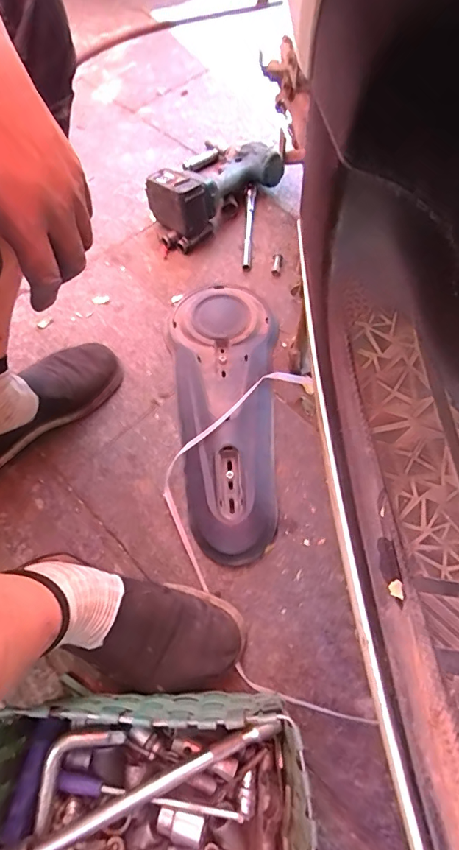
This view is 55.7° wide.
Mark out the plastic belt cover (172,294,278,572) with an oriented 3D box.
[{"bbox_3d":[0.001,-0.029,0.616,0.159,0.031,0.429,-5,65,-1],"label":"plastic belt cover"}]

